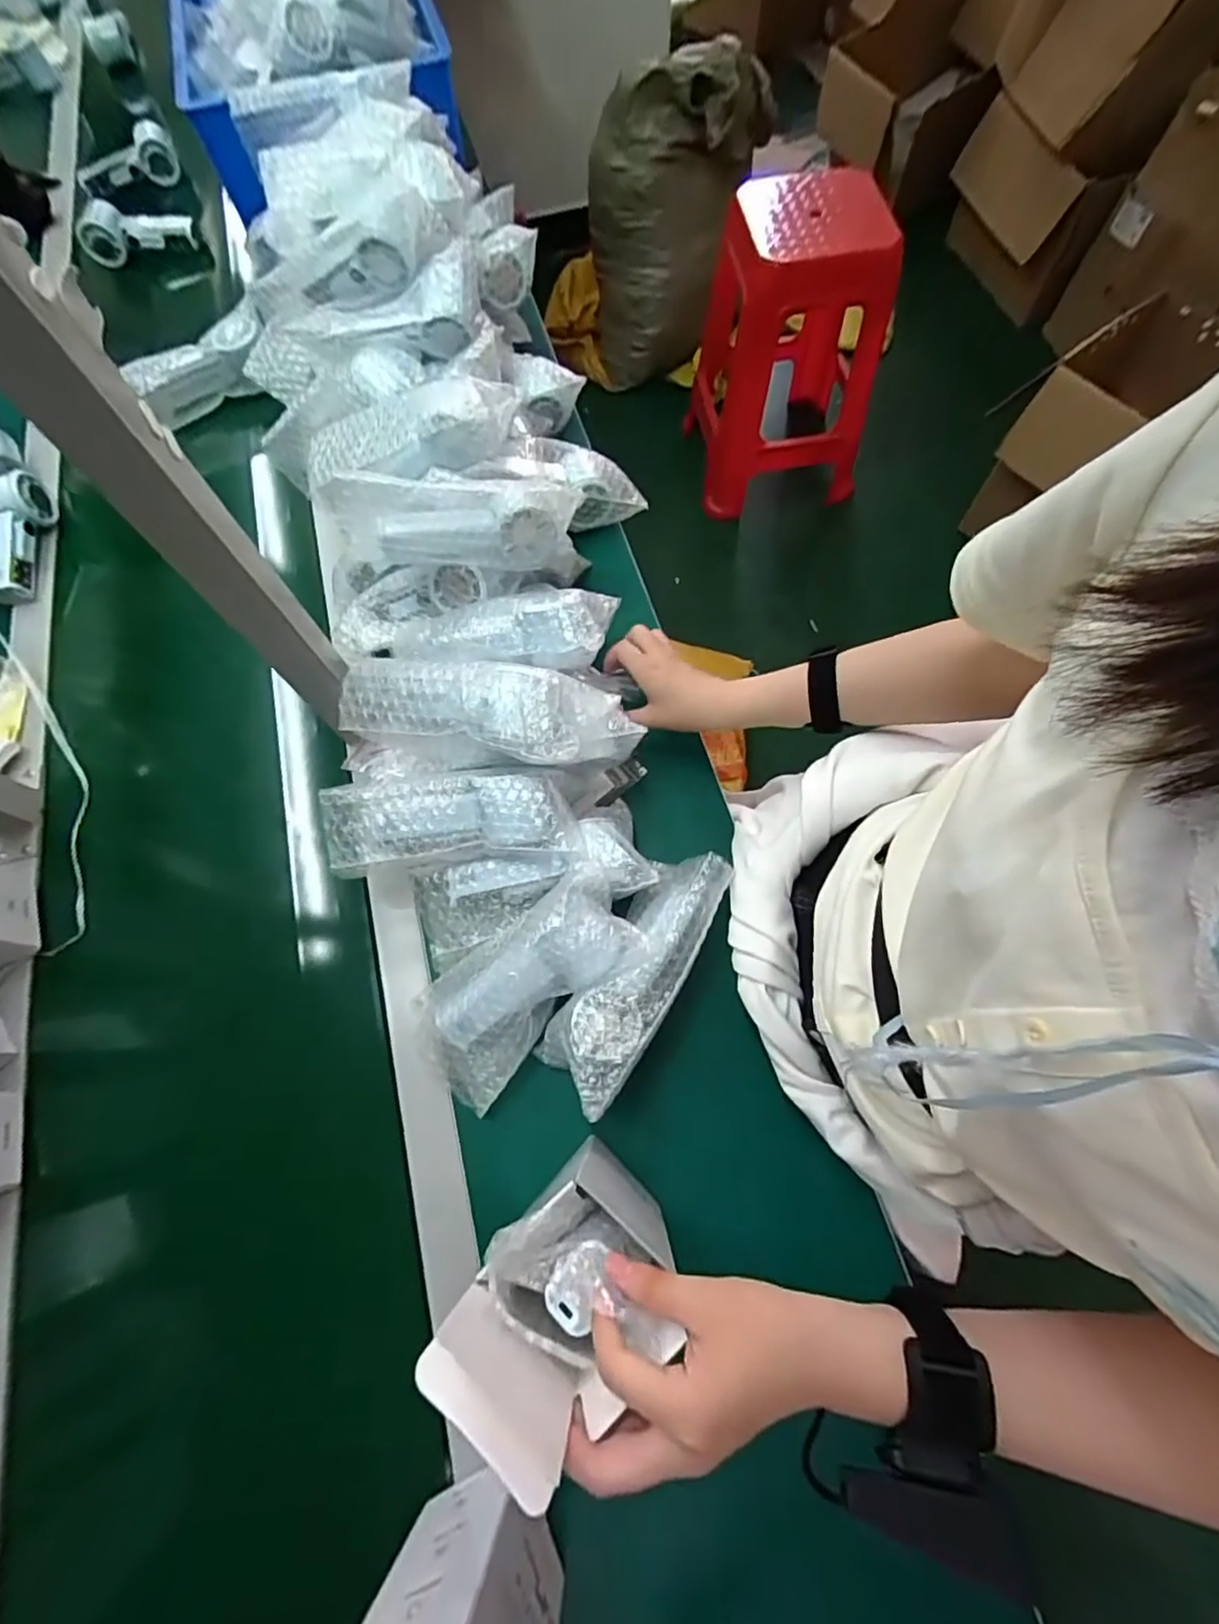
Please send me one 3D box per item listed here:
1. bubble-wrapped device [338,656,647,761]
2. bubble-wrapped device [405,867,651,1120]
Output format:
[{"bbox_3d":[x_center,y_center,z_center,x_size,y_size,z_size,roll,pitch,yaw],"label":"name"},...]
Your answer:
[{"bbox_3d":[-0.099,-0.076,0.493,0.234,0.069,0.076,9,69,2],"label":"bubble-wrapped device"},{"bbox_3d":[-0.065,0.128,0.485,0.202,0.060,0.104,-43,74,7],"label":"bubble-wrapped device"}]

